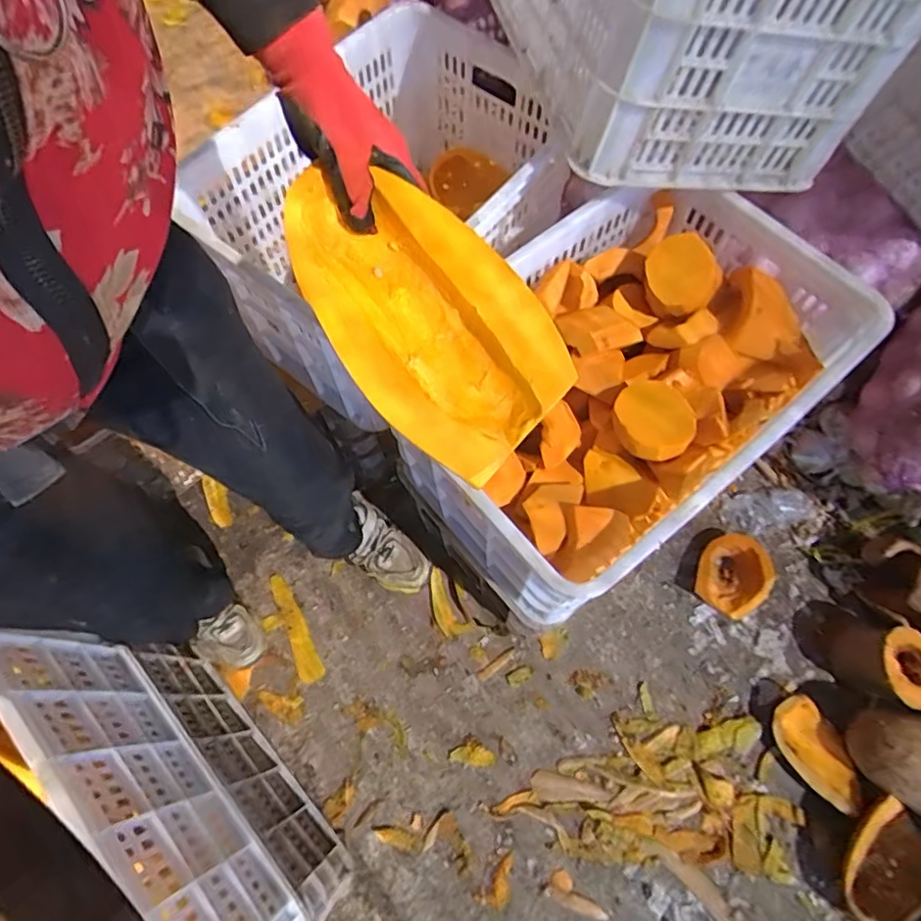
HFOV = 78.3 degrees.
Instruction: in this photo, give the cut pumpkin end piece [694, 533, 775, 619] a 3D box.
[{"bbox_3d":[0.498,0.205,1.020,0.111,0.071,0.146,25,71,11],"label":"cut pumpkin end piece"}]

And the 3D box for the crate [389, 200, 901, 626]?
[{"bbox_3d":[0.213,-0.078,0.757,0.541,0.263,0.325,-38,72,-12],"label":"crate"}]

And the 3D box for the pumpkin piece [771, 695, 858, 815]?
[{"bbox_3d":[0.582,0.476,0.925,0.086,0.050,0.167,-28,70,-9],"label":"pumpkin piece"}]

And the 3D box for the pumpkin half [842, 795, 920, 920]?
[{"bbox_3d":[0.633,0.602,0.840,0.125,0.059,0.173,35,92,-10],"label":"pumpkin half"}]

